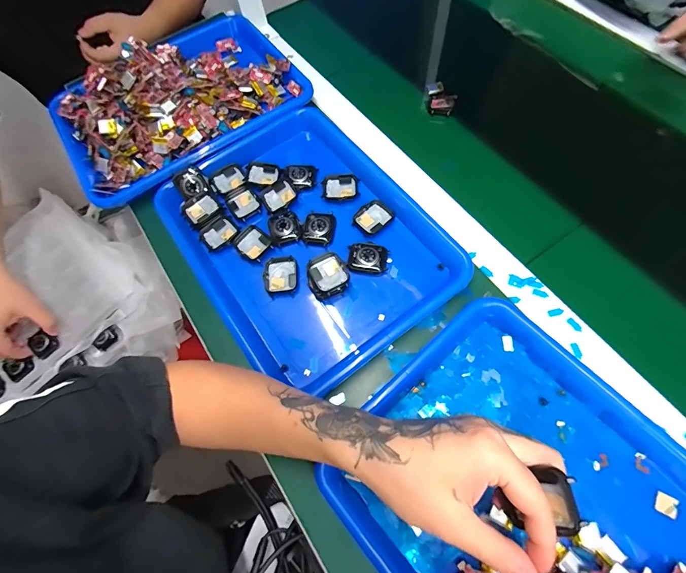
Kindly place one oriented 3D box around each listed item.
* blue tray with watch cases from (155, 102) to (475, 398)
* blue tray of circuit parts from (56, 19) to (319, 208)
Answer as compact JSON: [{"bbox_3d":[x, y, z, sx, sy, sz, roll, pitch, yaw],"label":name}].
[{"bbox_3d":[-0.044,-0.061,0.422,0.263,0.032,0.328,-34,68,-9],"label":"blue tray with watch cases"},{"bbox_3d":[-0.238,-0.282,0.514,0.353,0.056,0.258,-34,68,-9],"label":"blue tray of circuit parts"}]

